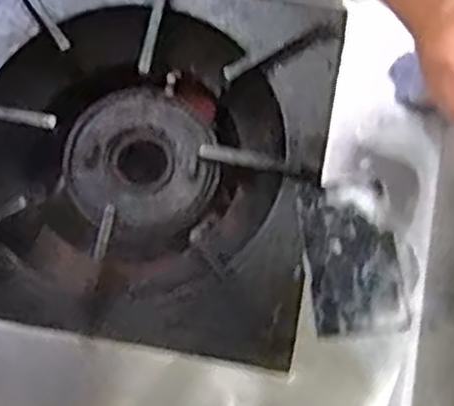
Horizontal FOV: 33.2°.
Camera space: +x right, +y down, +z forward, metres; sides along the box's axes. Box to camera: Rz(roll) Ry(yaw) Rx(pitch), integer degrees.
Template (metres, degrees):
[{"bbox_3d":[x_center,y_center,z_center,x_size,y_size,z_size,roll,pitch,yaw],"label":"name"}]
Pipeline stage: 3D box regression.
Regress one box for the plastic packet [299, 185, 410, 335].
[{"bbox_3d":[0.093,0.042,0.562,0.069,0.008,0.109,-6,74,-2],"label":"plastic packet"}]

